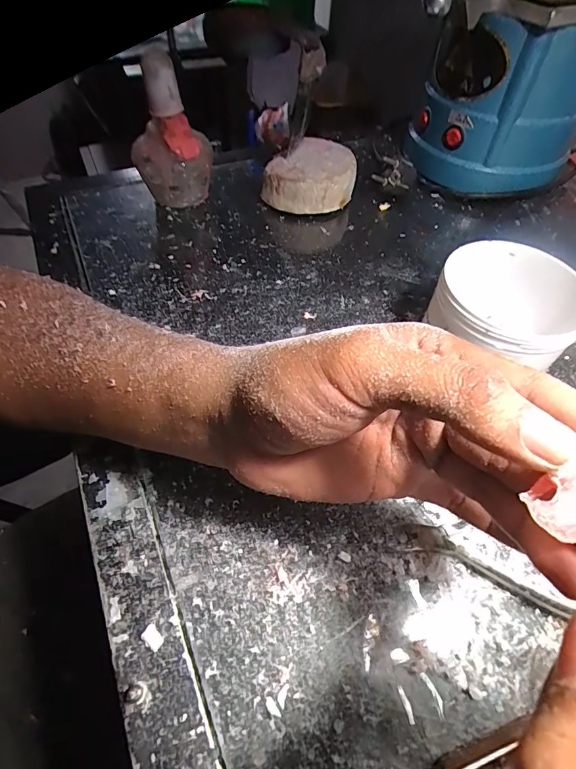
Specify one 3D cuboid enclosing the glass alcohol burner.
[{"bbox_3d":[-0.107,-0.223,0.367,0.072,0.116,0.065,-10,55,-9],"label":"glass alcohol burner"}]

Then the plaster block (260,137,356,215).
[{"bbox_3d":[0.020,-0.212,0.416,0.091,0.044,0.083,1,54,-1],"label":"plaster block"}]

